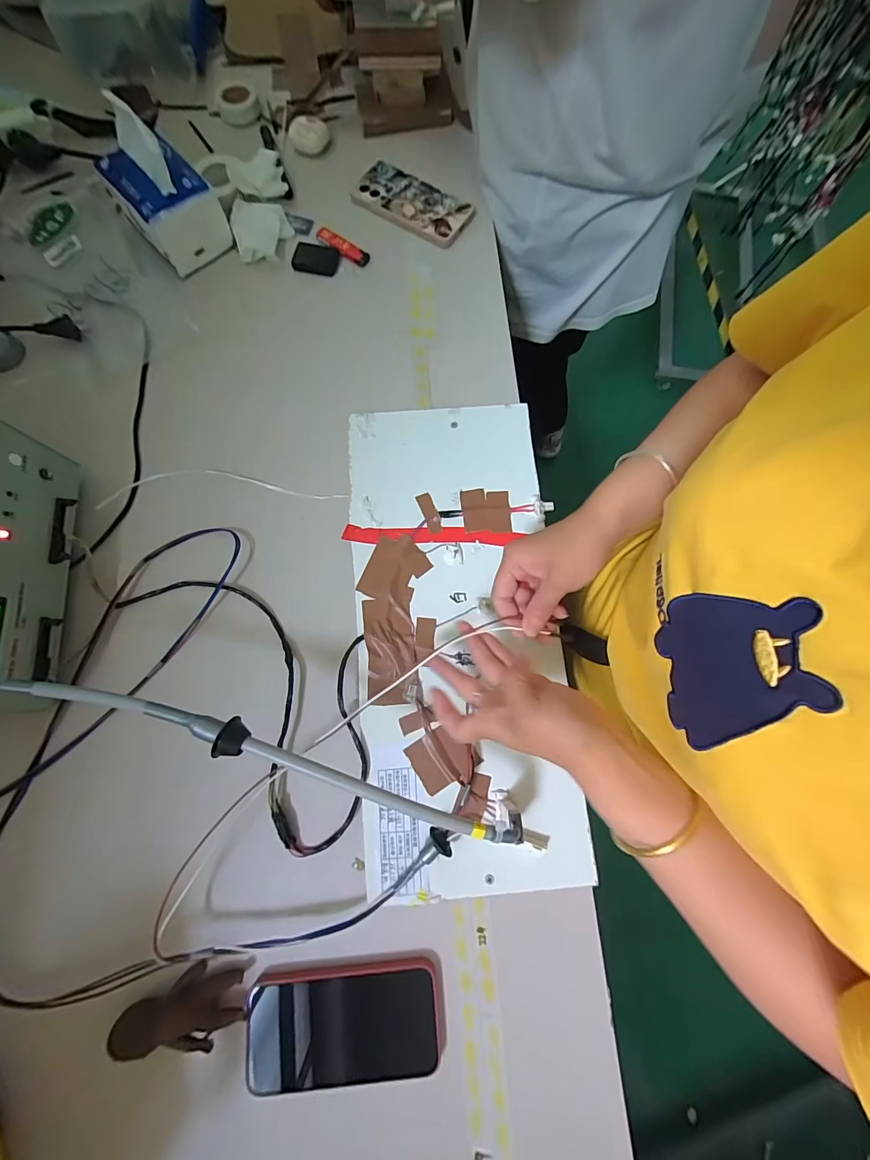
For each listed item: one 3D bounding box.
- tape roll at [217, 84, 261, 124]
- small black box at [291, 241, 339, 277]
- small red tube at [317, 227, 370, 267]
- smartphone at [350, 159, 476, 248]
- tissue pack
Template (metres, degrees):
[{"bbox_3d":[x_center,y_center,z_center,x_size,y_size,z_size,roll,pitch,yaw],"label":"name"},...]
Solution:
[{"bbox_3d":[-0.285,-0.691,0.600,0.058,0.015,0.058,0,78,0],"label":"tape roll"},{"bbox_3d":[-0.159,-0.430,0.555,0.060,0.008,0.048,4,78,1],"label":"small black box"},{"bbox_3d":[-0.124,-0.446,0.555,0.083,0.008,0.021,36,80,7],"label":"small red tube"},{"bbox_3d":[-0.030,-0.513,0.564,0.161,0.009,0.081,32,80,7],"label":"smartphone"},{"bbox_3d":[-0.332,-0.474,0.503,0.097,0.110,0.118,-37,80,-8],"label":"tissue pack"}]

